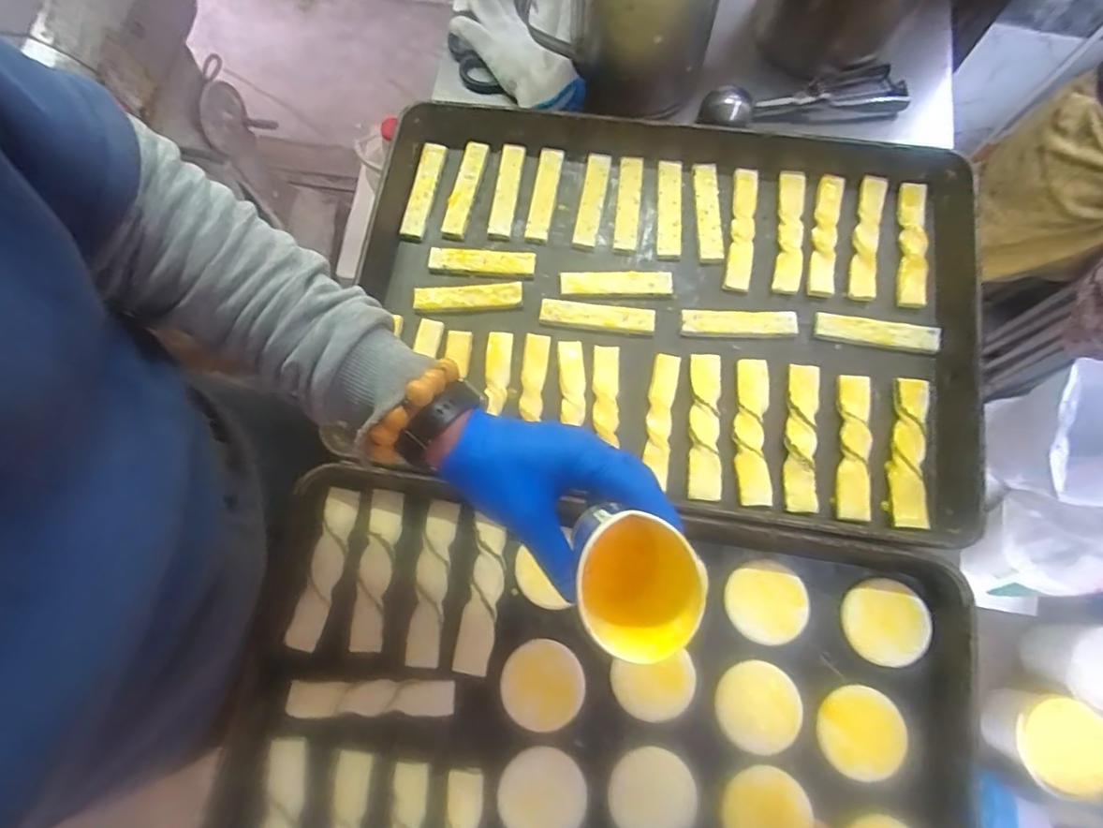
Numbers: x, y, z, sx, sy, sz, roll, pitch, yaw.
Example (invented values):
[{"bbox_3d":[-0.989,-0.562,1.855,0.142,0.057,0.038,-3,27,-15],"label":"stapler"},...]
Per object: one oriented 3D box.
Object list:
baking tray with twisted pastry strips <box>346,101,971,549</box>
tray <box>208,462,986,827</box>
[{"bbox_3d":[0.109,-0.107,0.592,0.619,0.049,0.409,8,76,3],"label":"baking tray with twisted pastry strips"},{"bbox_3d":[0.040,0.281,0.490,0.624,0.044,0.399,7,76,3],"label":"tray"}]

